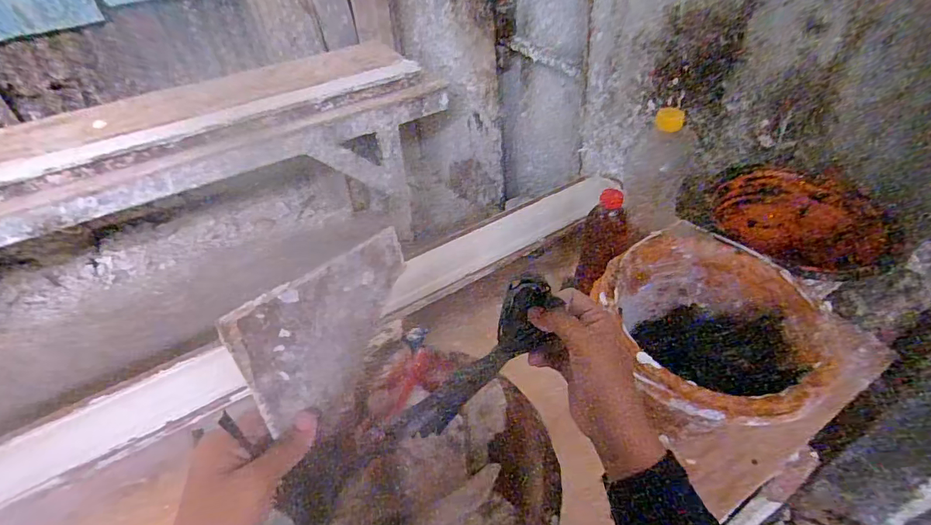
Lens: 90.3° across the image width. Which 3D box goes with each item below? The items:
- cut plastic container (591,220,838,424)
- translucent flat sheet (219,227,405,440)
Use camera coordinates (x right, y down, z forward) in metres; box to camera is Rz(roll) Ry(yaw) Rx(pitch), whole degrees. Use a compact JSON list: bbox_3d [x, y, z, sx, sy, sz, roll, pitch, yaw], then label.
[{"bbox_3d":[0.285,0.104,0.591,0.237,0.160,0.225,-3,43,3],"label":"cut plastic container"},{"bbox_3d":[-0.086,0.046,0.308,0.009,0.109,0.121,30,54,32],"label":"translucent flat sheet"}]

